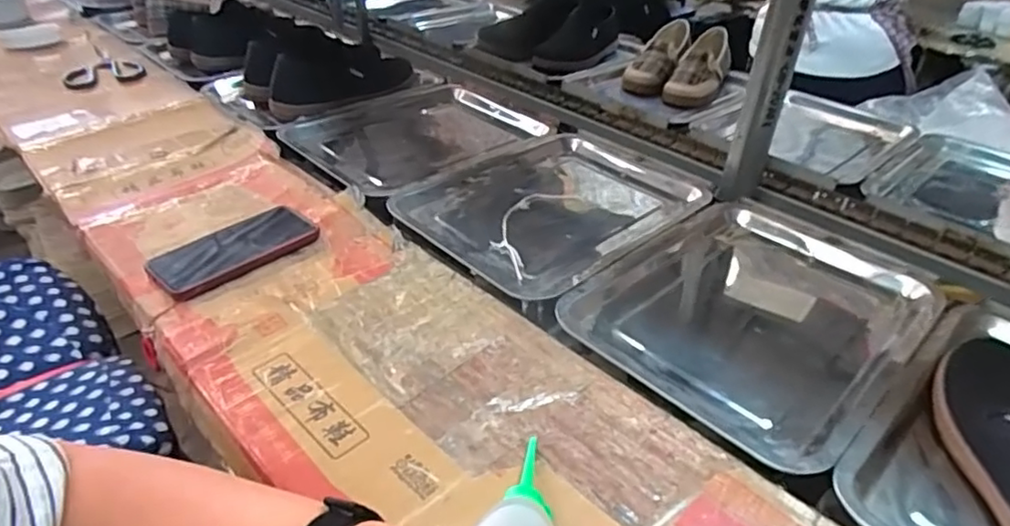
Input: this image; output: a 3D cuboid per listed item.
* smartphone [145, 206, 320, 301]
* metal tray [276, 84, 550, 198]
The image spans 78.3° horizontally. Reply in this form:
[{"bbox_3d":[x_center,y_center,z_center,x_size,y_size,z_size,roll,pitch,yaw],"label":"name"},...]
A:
[{"bbox_3d":[-0.282,-0.015,0.655,0.082,0.011,0.162,30,43,31],"label":"smartphone"},{"bbox_3d":[-0.126,-0.198,0.960,0.275,0.043,0.369,30,43,32],"label":"metal tray"}]

